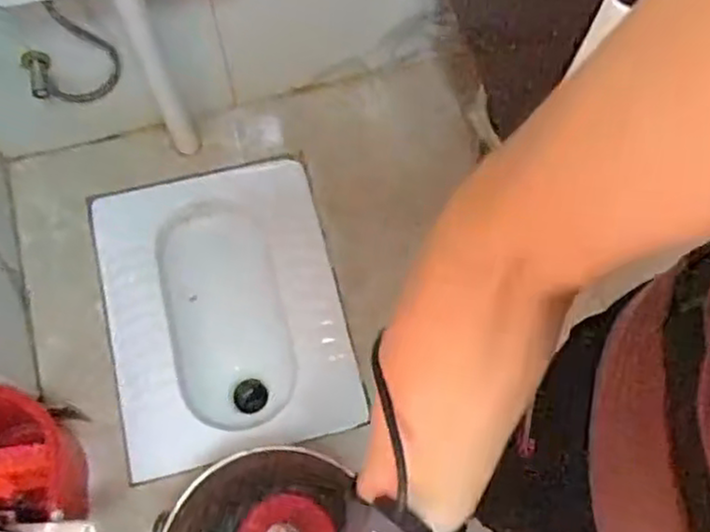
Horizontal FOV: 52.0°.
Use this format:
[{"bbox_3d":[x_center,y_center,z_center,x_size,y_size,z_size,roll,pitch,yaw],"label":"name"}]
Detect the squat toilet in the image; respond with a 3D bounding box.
[{"bbox_3d":[-0.243,0.099,1.410,0.422,0.204,0.530,-13,72,-6],"label":"squat toilet"}]

